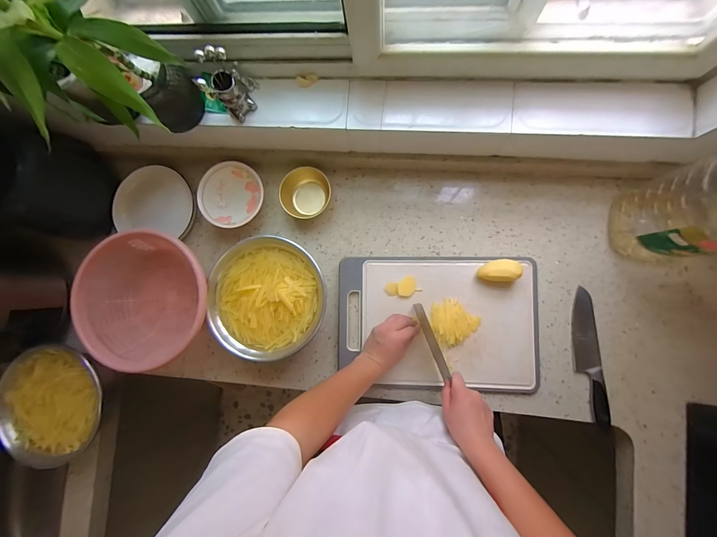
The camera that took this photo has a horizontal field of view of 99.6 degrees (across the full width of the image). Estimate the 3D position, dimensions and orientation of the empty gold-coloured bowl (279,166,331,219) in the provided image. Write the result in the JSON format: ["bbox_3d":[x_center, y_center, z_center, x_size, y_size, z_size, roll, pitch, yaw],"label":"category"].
[{"bbox_3d":[-0.120,-0.171,0.692,0.111,0.050,0.101,0,86,5],"label":"empty gold-coloured bowl"}]

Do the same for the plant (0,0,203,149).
[{"bbox_3d":[-0.315,-0.247,0.411,0.202,0.361,0.178,34,90,7],"label":"plant"}]

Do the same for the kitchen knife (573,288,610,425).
[{"bbox_3d":[0.477,0.178,0.624,0.051,0.027,0.266,-1,86,5],"label":"kitchen knife"}]

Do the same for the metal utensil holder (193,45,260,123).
[{"bbox_3d":[-0.231,-0.328,0.541,0.057,0.109,0.076,5,87,5],"label":"metal utensil holder"}]

